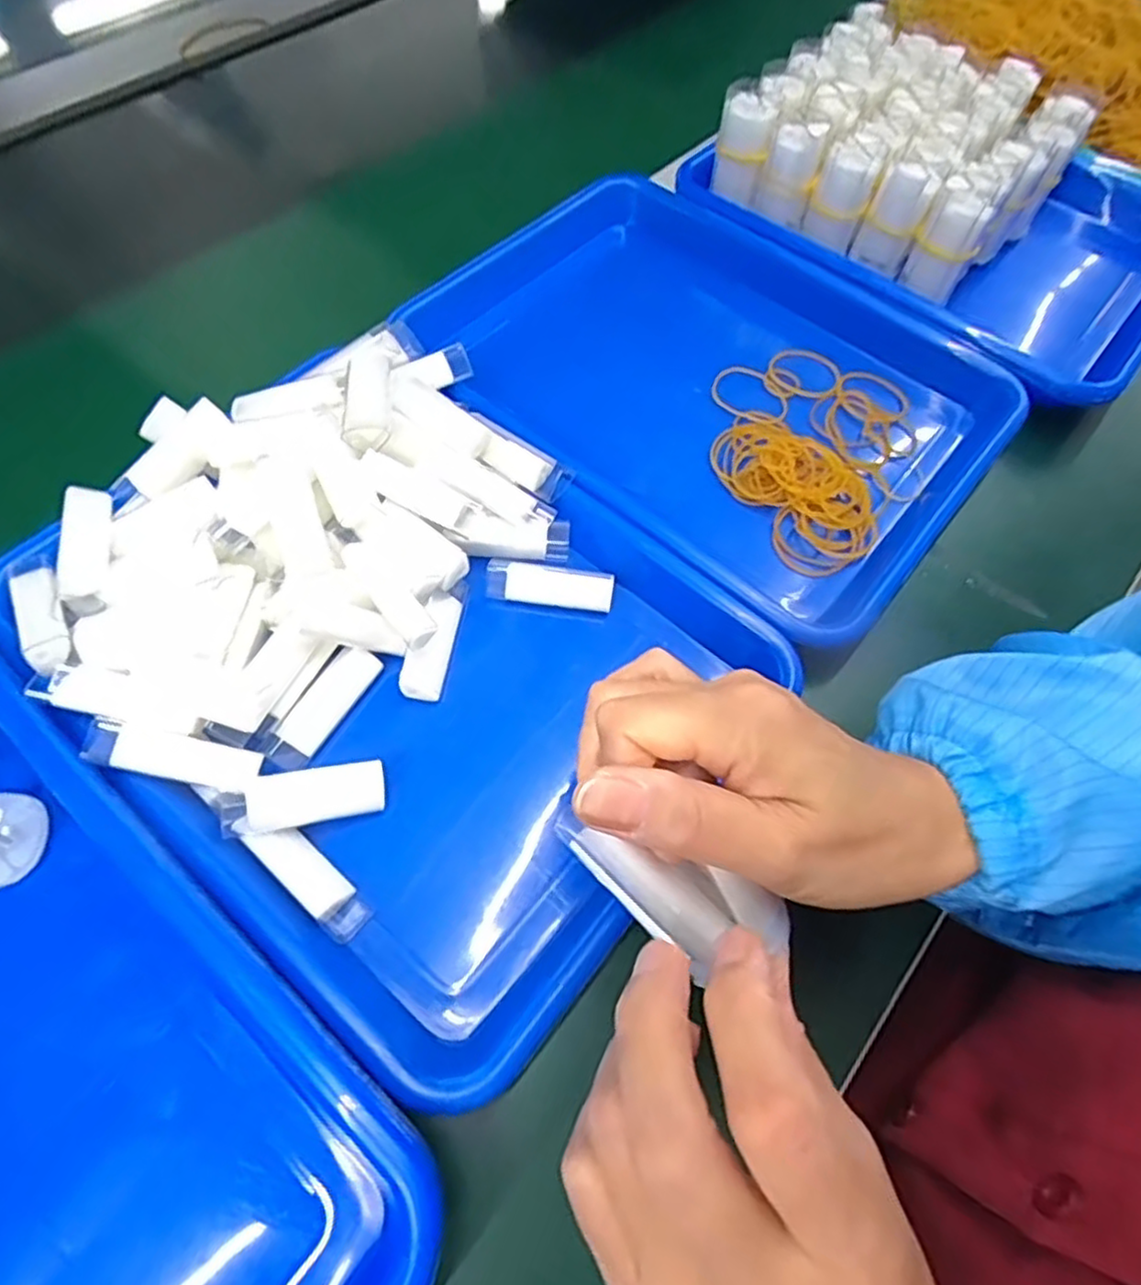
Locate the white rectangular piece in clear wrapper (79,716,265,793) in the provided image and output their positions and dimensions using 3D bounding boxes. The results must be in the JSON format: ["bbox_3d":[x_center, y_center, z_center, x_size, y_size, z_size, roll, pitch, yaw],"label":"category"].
[{"bbox_3d":[-0.165,0.047,0.289,0.067,0.007,0.019,15,65,-9],"label":"white rectangular piece in clear wrapper"}]

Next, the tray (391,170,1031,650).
[{"bbox_3d":[0.076,-0.166,0.436,0.348,0.046,0.248,37,67,15],"label":"tray"}]

